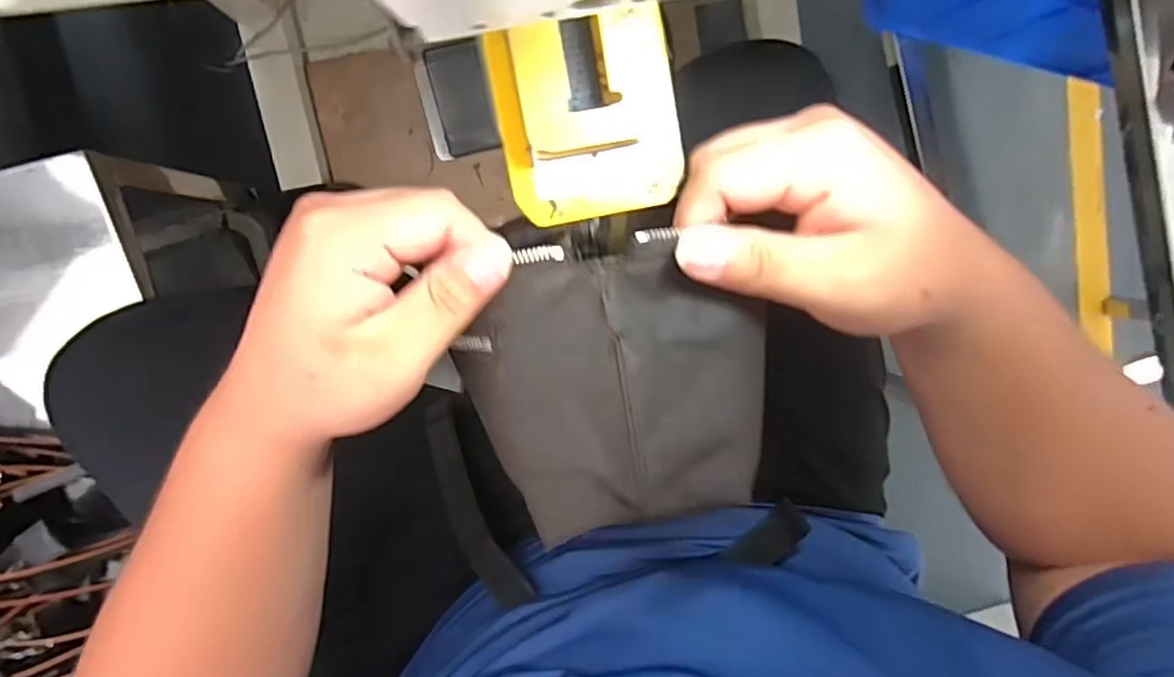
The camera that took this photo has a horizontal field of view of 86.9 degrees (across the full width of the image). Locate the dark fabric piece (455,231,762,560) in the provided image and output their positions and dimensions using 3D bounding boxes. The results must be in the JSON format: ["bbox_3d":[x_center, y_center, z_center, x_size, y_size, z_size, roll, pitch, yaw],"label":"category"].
[{"bbox_3d":[0.015,0.019,0.245,0.117,0.024,0.103,-13,99,-3],"label":"dark fabric piece"}]

